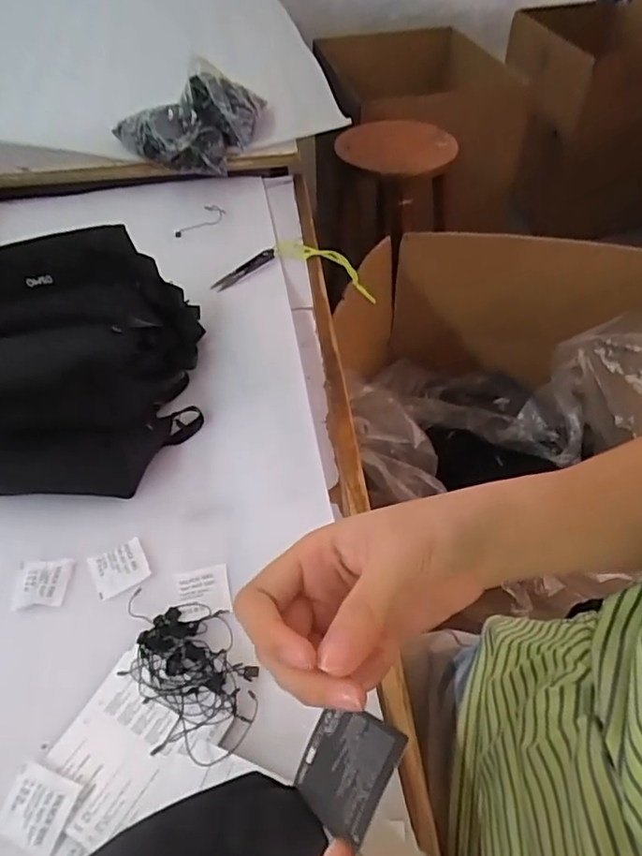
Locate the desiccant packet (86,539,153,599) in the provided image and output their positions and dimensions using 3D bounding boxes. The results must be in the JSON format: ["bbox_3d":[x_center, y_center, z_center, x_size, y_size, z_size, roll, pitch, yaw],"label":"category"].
[{"bbox_3d":[-0.156,0.106,0.453,0.041,0.004,0.041,-25,52,-18],"label":"desiccant packet"}]

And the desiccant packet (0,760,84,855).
[{"bbox_3d":[-0.167,0.224,0.346,0.039,0.013,0.038,12,50,13],"label":"desiccant packet"}]

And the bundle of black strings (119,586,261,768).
[{"bbox_3d":[-0.090,0.163,0.400,0.072,0.014,0.124,-25,52,-19],"label":"bundle of black strings"}]

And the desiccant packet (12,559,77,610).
[{"bbox_3d":[-0.211,0.117,0.445,0.039,0.005,0.037,-7,48,-3],"label":"desiccant packet"}]

